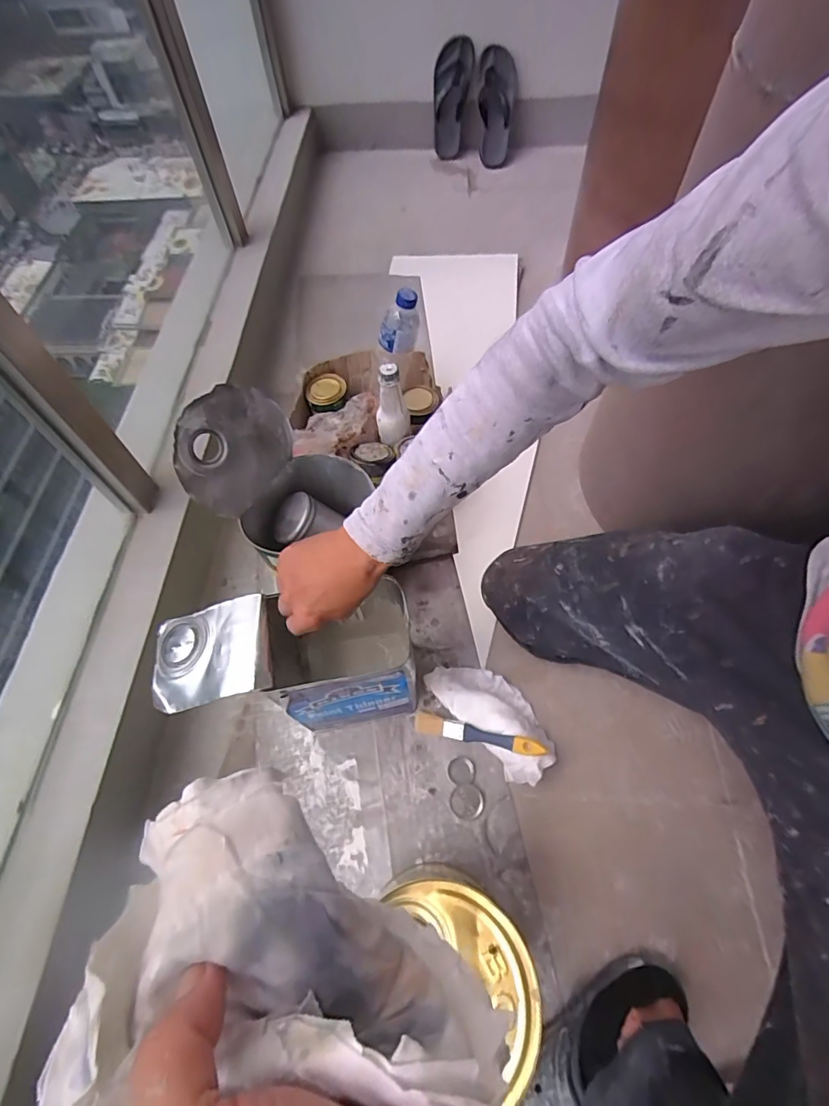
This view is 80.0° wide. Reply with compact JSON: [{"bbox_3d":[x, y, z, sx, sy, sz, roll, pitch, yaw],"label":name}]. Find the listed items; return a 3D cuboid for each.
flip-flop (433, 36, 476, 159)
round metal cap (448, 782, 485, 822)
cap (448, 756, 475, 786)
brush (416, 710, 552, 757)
[{"bbox_3d":[0.107,-1.255,1.371,0.117,0.243,0.040,-25,58,-25],"label":"flip-flop"},{"bbox_3d":[0.067,0.317,0.631,0.041,0.006,0.040,-12,62,-4],"label":"round metal cap"},{"bbox_3d":[0.061,0.284,0.644,0.034,0.006,0.034,-1,62,2],"label":"cap"},{"bbox_3d":[0.079,0.235,0.639,0.177,0.015,0.026,1,59,31],"label":"brush"}]

